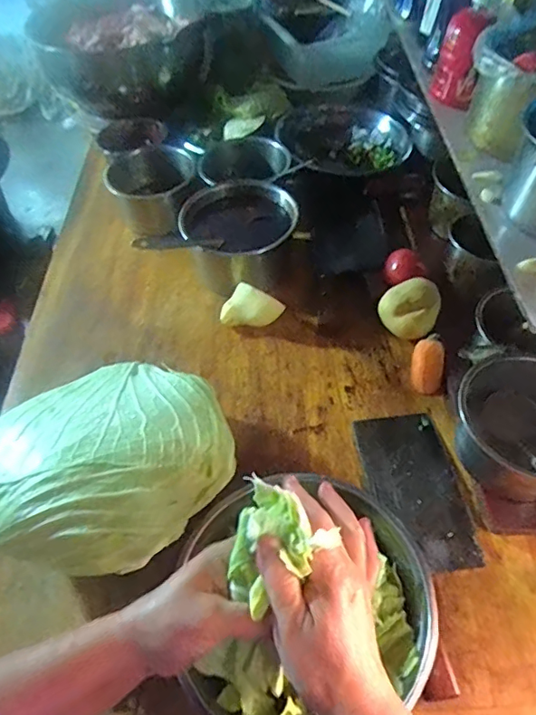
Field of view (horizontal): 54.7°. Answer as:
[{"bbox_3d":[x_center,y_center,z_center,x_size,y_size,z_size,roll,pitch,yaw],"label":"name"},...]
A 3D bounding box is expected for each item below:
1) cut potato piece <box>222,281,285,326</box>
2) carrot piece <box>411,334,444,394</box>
[{"bbox_3d":[-0.023,-0.074,0.749,0.092,0.059,0.046,5,53,7],"label":"cut potato piece"},{"bbox_3d":[0.212,0.010,0.688,0.038,0.038,0.072,6,53,8],"label":"carrot piece"}]

